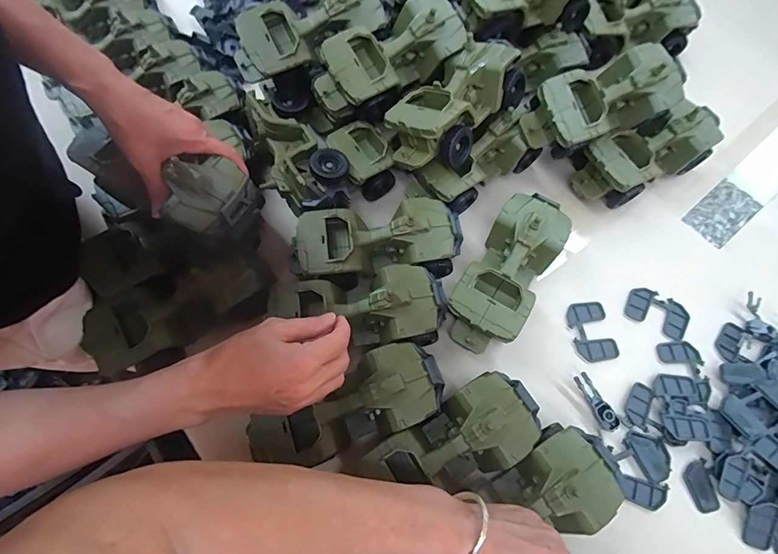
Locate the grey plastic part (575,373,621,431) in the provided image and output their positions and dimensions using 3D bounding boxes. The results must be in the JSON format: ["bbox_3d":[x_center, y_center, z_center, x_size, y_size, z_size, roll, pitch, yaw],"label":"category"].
[{"bbox_3d":[0.224,0.134,0.450,0.019,0.014,0.063,-25,68,-9],"label":"grey plastic part"}]

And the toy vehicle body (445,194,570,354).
[{"bbox_3d":[0.135,-0.004,0.478,0.080,0.078,0.193,29,70,13],"label":"toy vehicle body"}]

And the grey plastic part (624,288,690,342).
[{"bbox_3d":[0.320,0.042,0.498,0.069,0.004,0.044,30,71,13],"label":"grey plastic part"}]

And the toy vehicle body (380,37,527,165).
[{"bbox_3d":[0.079,-0.192,0.483,0.086,0.078,0.186,41,73,15],"label":"toy vehicle body"}]

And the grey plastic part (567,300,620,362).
[{"bbox_3d":[0.237,0.063,0.488,0.047,0.004,0.069,-9,67,-2],"label":"grey plastic part"}]

